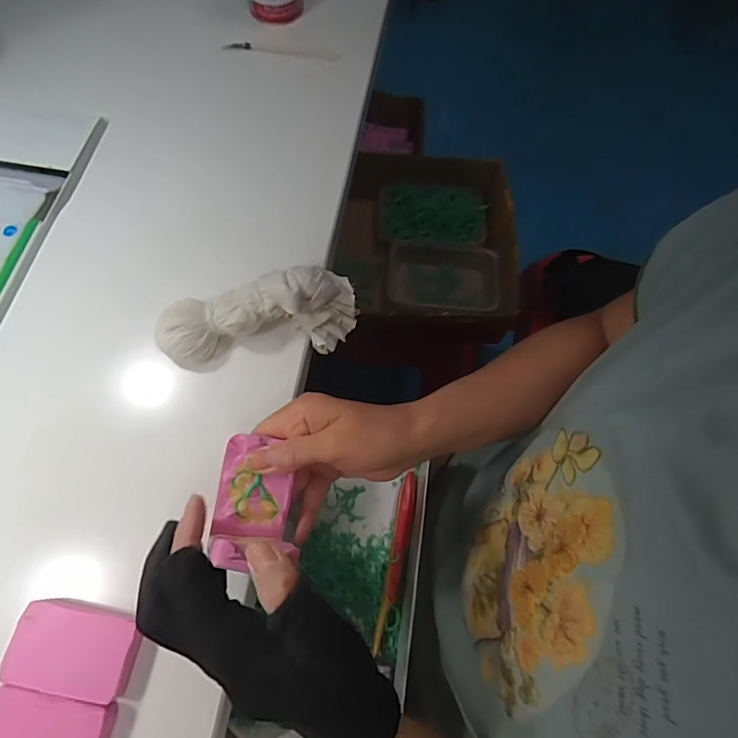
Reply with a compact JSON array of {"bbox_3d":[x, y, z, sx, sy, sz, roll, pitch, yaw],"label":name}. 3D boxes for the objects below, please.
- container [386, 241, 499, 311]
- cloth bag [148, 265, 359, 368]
[{"bbox_3d":[0.113,-0.139,0.711,0.163,0.038,0.107,6,68,0],"label":"container"},{"bbox_3d":[-0.089,-0.044,0.376,0.159,0.052,0.055,-9,69,-7],"label":"cloth bag"}]

